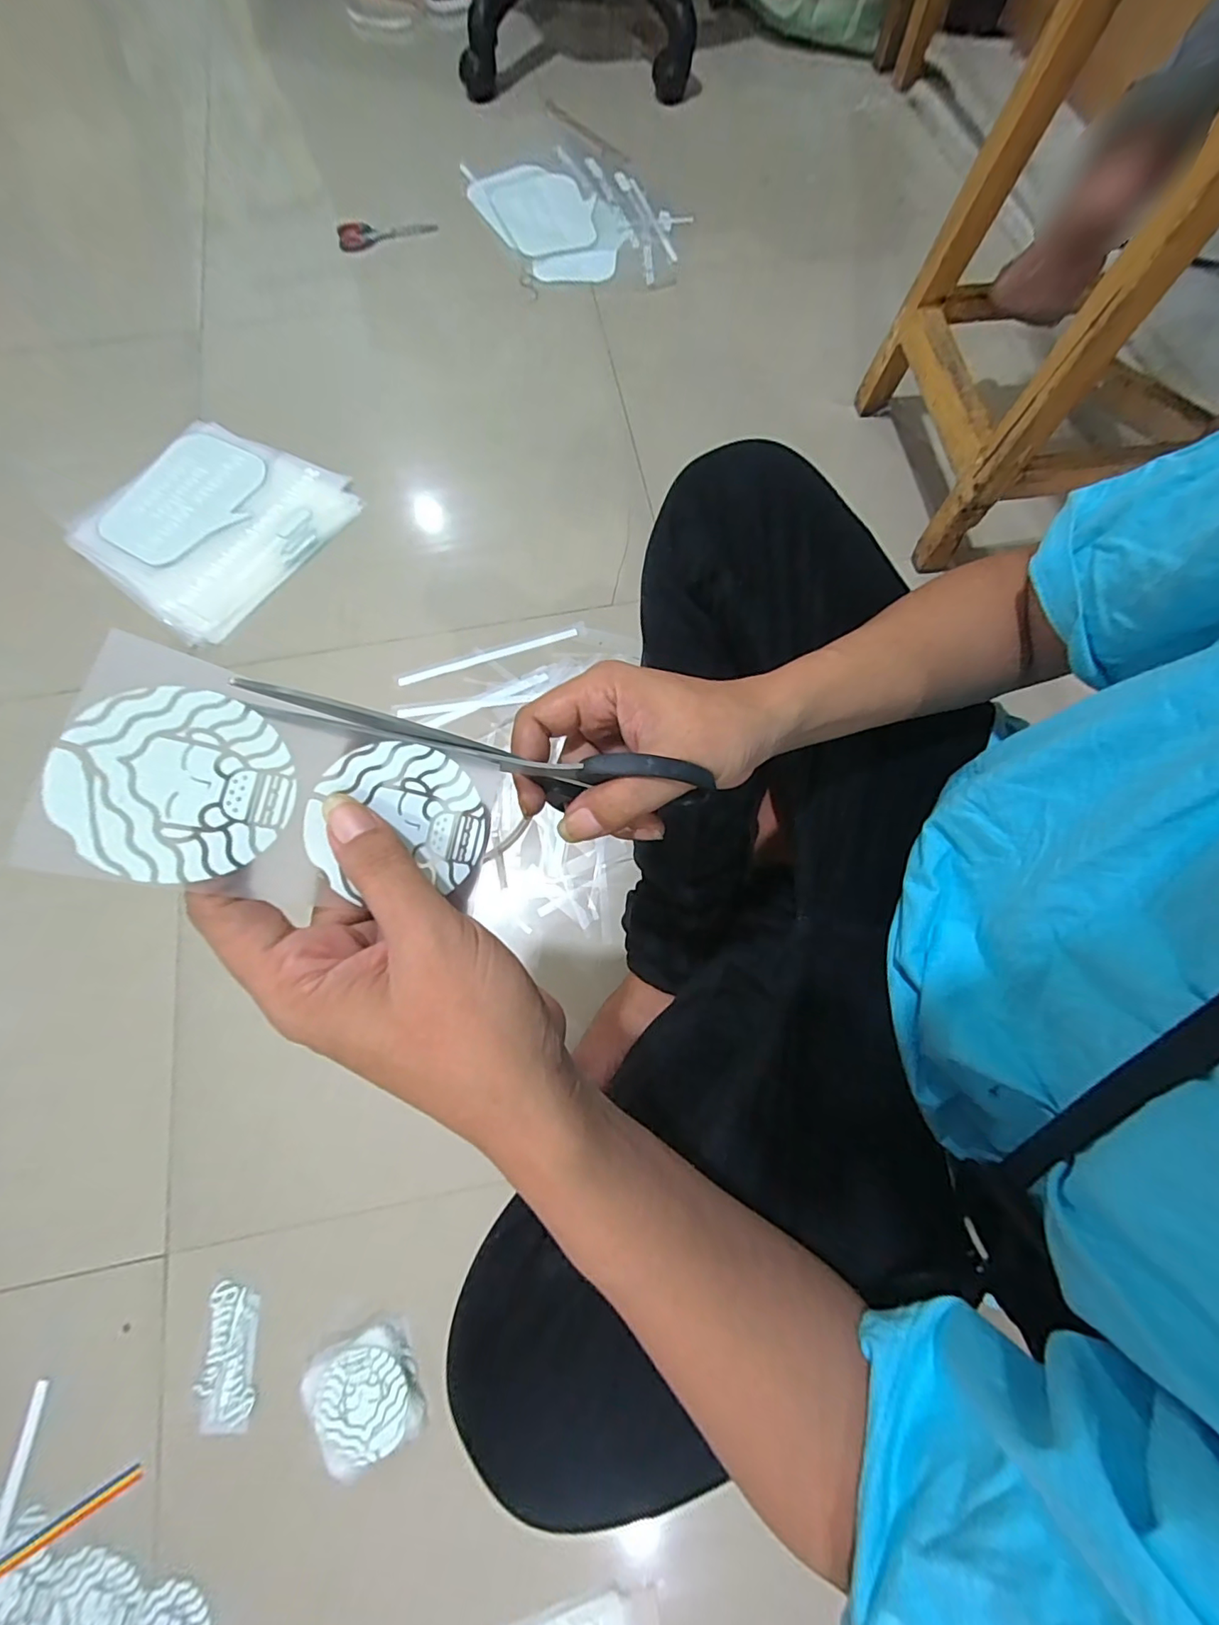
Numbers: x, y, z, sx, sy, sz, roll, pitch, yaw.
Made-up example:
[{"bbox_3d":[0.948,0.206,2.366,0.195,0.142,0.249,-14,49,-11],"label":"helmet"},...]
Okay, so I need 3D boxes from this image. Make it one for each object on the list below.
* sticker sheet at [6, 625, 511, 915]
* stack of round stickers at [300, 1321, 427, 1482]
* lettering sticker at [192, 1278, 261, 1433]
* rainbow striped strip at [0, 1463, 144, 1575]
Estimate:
[{"bbox_3d":[-0.114,-0.007,0.210,0.140,0.009,0.079,16,73,-29],"label":"sticker sheet"},{"bbox_3d":[-0.204,0.489,0.464,0.088,0.017,0.084,-26,76,-9],"label":"stack of round stickers"},{"bbox_3d":[-0.326,0.466,0.477,0.047,0.004,0.103,-3,72,1],"label":"lettering sticker"},{"bbox_3d":[-0.480,0.598,0.443,0.212,0.004,0.012,-30,77,-9],"label":"rainbow striped strip"}]

